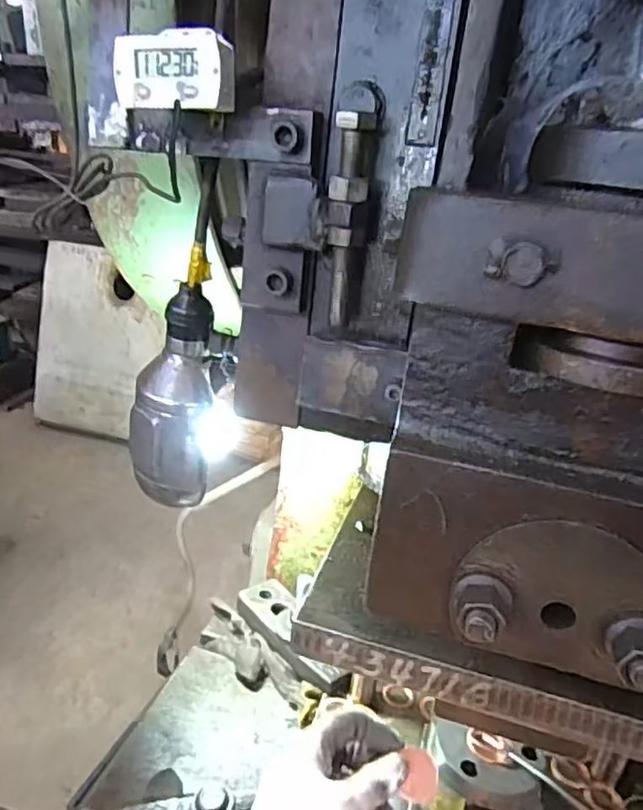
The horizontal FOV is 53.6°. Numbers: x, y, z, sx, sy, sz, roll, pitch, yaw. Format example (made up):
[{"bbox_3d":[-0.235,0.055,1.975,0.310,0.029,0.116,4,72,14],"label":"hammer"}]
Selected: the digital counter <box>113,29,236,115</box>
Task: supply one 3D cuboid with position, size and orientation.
[{"bbox_3d":[-0.083,-0.195,0.369,0.065,0.042,0.034,14,26,17],"label":"digital counter"}]

